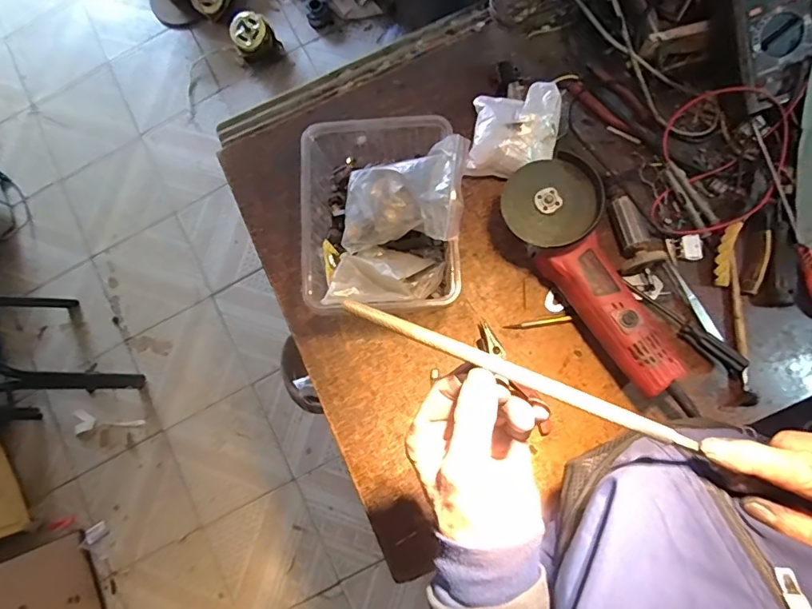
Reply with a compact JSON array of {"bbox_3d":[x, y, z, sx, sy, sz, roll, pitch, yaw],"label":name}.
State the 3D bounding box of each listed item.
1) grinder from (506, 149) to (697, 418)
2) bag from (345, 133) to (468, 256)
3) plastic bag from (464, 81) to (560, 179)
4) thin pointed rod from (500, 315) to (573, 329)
[{"bbox_3d":[0.221,-0.020,0.539,0.099,0.076,0.314,-35,80,0],"label":"grinder"},{"bbox_3d":[-0.006,-0.122,0.540,0.139,0.089,0.115,5,83,6],"label":"bag"},{"bbox_3d":[0.130,-0.210,0.594,0.103,0.047,0.109,7,83,7],"label":"plastic bag"},{"bbox_3d":[0.158,0.023,0.589,0.078,0.006,0.008,-11,81,4],"label":"thin pointed rod"}]

